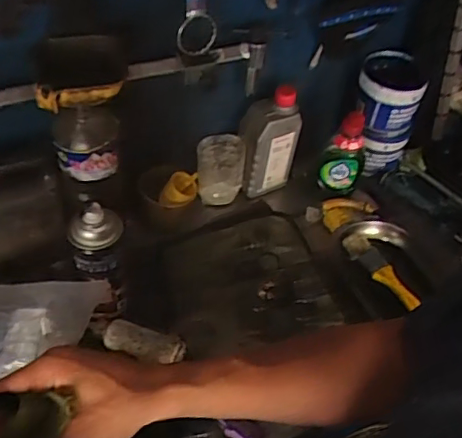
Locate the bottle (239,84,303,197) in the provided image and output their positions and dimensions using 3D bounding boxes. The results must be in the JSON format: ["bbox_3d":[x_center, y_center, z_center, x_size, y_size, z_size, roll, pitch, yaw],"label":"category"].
[{"bbox_3d":[0.056,-0.115,0.869,0.086,0.173,0.051,-11,50,-15],"label":"bottle"}]

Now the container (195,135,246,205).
[{"bbox_3d":[-0.016,-0.072,0.872,0.070,0.094,0.055,1,48,-4],"label":"container"}]

